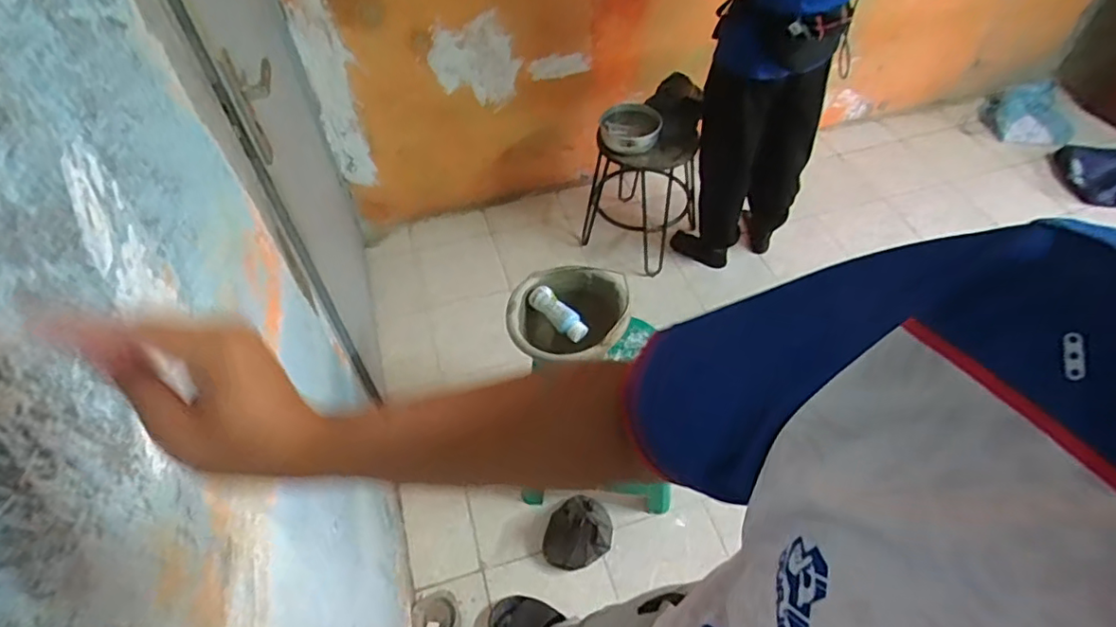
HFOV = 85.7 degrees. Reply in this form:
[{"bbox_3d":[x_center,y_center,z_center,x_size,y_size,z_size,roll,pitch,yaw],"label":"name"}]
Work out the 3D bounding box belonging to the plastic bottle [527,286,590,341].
[{"bbox_3d":[0.000,-0.004,1.260,0.047,0.046,0.149,-37,59,-25],"label":"plastic bottle"}]

